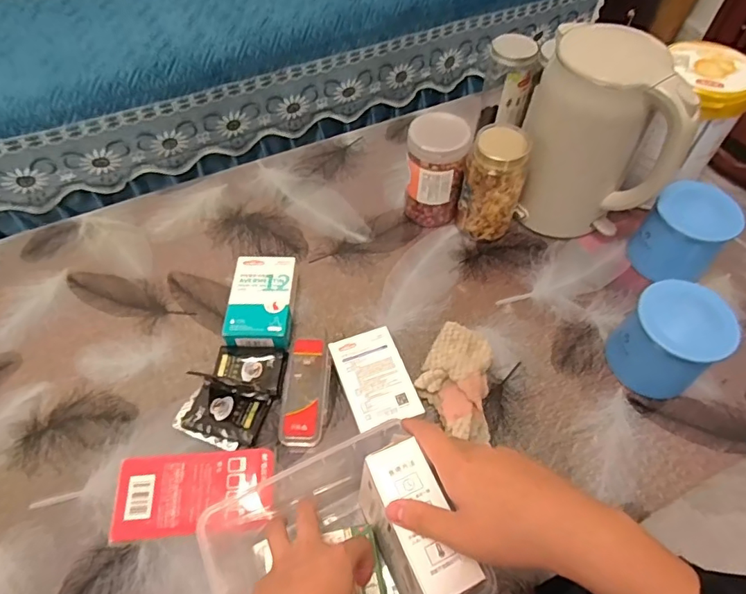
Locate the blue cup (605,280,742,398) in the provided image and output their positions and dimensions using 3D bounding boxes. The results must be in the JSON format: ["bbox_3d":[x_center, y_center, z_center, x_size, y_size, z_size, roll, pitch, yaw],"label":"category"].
[{"bbox_3d":[0.338,0.049,0.574,0.097,0.104,0.096,0,55,1],"label":"blue cup"}]

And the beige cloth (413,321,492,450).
[{"bbox_3d":[0.096,0.090,0.572,0.080,0.046,0.143,5,55,4],"label":"beige cloth"}]

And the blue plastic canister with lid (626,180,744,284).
[{"bbox_3d":[0.407,-0.081,0.656,0.096,0.107,0.086,37,63,24],"label":"blue plastic canister with lid"}]

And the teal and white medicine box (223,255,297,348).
[{"bbox_3d":[-0.142,0.005,0.639,0.076,0.034,0.122,-1,55,0],"label":"teal and white medicine box"}]

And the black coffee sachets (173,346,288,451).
[{"bbox_3d":[-0.159,0.108,0.579,0.092,0.017,0.128,17,57,13],"label":"black coffee sachets"}]

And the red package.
[{"bbox_3d":[-0.184,0.202,0.513,0.161,0.016,0.076,-5,55,-2],"label":"red package"}]

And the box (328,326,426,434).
[{"bbox_3d":[0.002,0.095,0.585,0.076,0.017,0.116,-17,56,-11],"label":"box"}]

